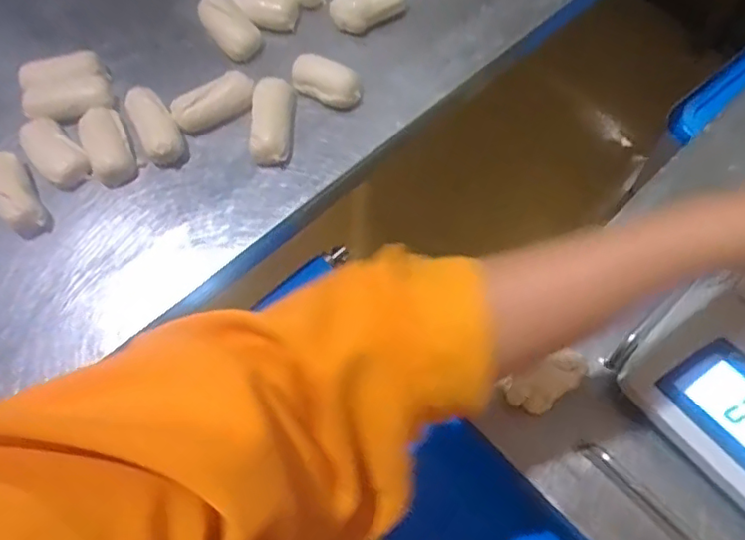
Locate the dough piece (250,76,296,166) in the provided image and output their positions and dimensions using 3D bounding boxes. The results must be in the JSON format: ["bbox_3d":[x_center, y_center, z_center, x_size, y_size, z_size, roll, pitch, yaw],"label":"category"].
[{"bbox_3d":[-0.108,-0.160,0.645,0.041,0.042,0.094,3,68,3],"label":"dough piece"}]

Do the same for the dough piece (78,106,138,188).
[{"bbox_3d":[-0.283,-0.134,0.633,0.044,0.053,0.067,-16,68,-4],"label":"dough piece"}]

